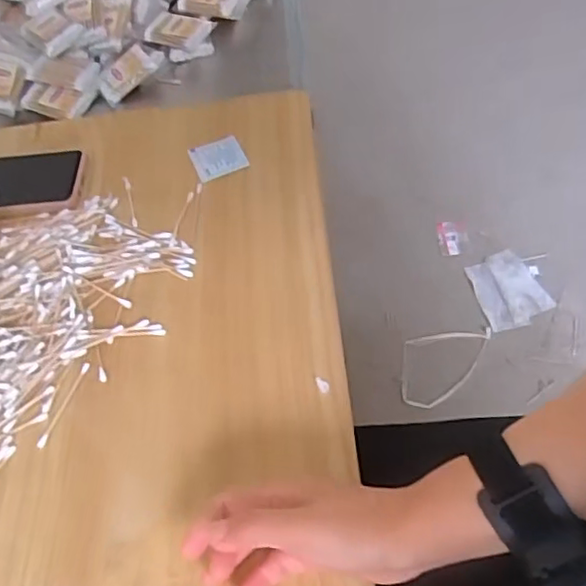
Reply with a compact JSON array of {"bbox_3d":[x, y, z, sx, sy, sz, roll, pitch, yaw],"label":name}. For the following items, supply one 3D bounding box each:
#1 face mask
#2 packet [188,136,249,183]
[{"bbox_3d":[0.299,0.044,1.057,0.354,0.017,0.155,-34,58,-17],"label":"face mask"},{"bbox_3d":[-0.074,-0.134,0.607,0.047,0.008,0.051,-21,56,-13],"label":"packet"}]

